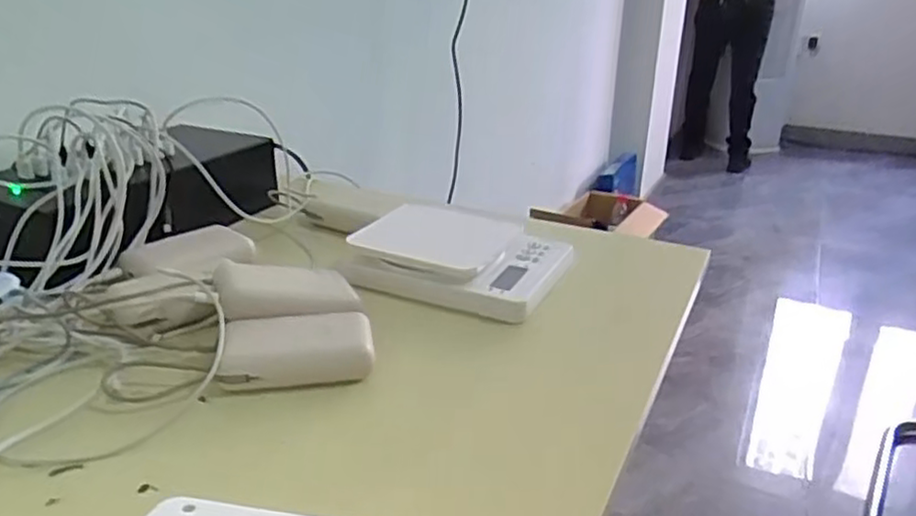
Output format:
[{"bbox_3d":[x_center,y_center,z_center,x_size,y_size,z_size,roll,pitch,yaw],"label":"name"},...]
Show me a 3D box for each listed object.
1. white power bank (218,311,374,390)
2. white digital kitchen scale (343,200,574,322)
[{"bbox_3d":[-0.111,0.062,0.495,0.097,0.026,0.066,-2,26,-9],"label":"white power bank"},{"bbox_3d":[0.005,-0.005,0.631,0.173,0.037,0.140,12,26,23],"label":"white digital kitchen scale"}]

